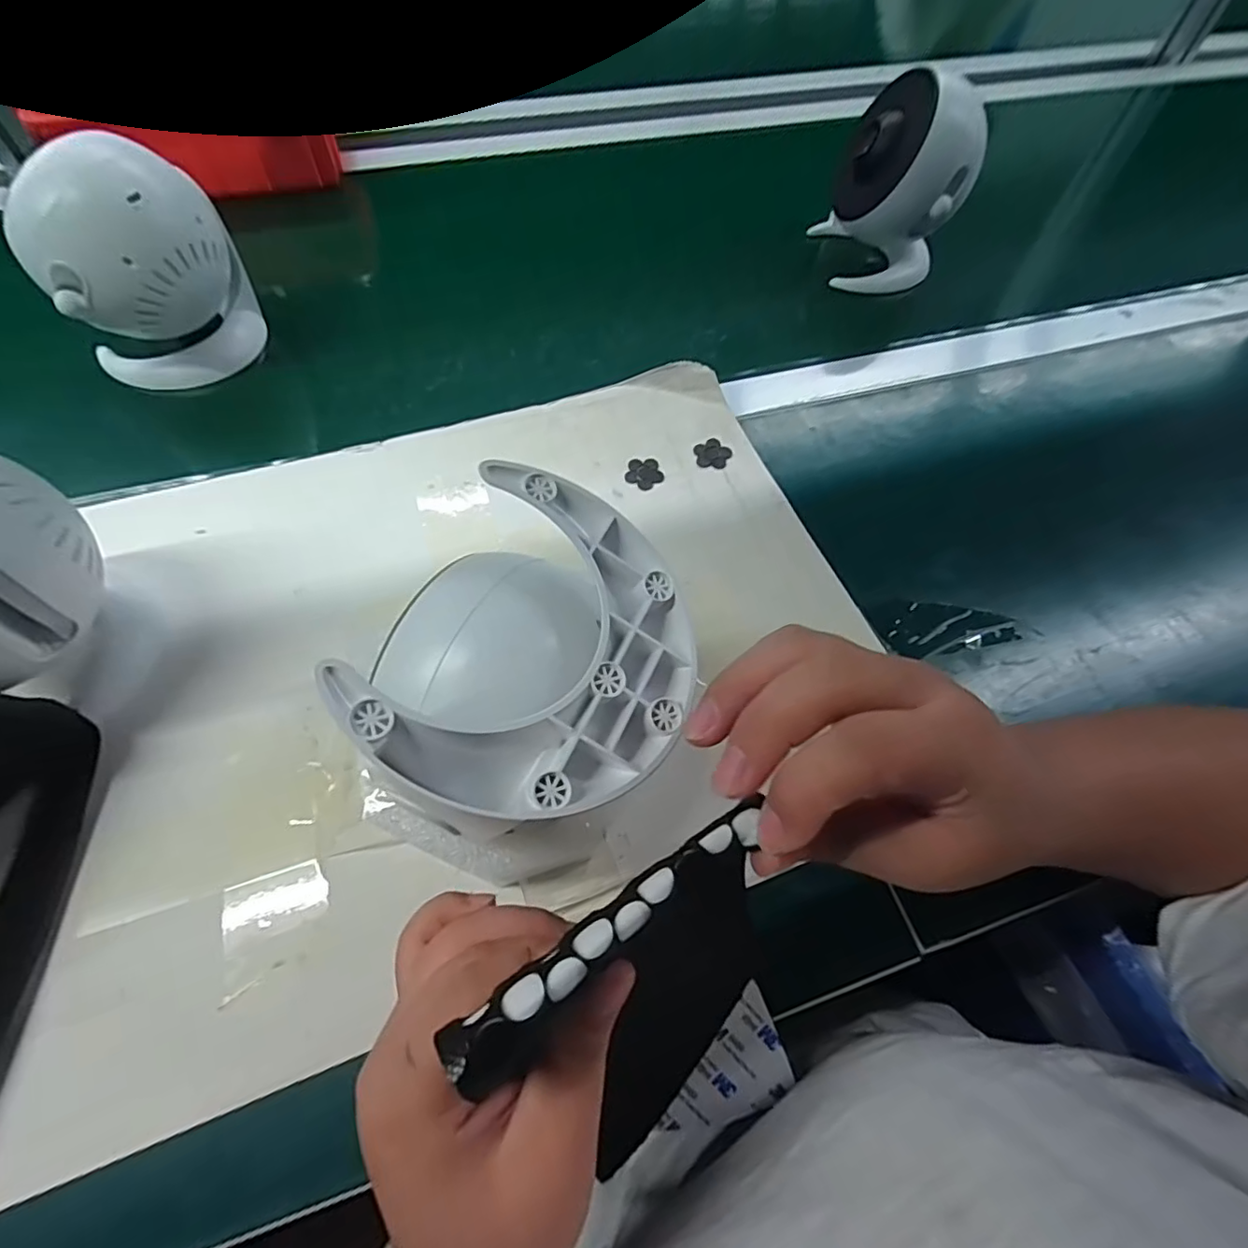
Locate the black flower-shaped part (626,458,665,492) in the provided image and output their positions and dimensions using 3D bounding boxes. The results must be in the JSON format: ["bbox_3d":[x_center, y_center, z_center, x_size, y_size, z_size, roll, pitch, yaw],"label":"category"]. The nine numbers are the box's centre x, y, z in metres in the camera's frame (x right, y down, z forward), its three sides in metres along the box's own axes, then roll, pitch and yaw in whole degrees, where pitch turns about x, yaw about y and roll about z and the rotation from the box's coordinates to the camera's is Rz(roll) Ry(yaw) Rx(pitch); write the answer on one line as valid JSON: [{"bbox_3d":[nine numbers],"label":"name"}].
[{"bbox_3d":[0.014,-0.106,0.411,0.026,0.004,0.027,34,64,15],"label":"black flower-shaped part"}]

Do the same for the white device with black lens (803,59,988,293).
[{"bbox_3d":[0.234,-0.368,0.500,0.096,0.136,0.095,7,60,1],"label":"white device with black lens"}]

